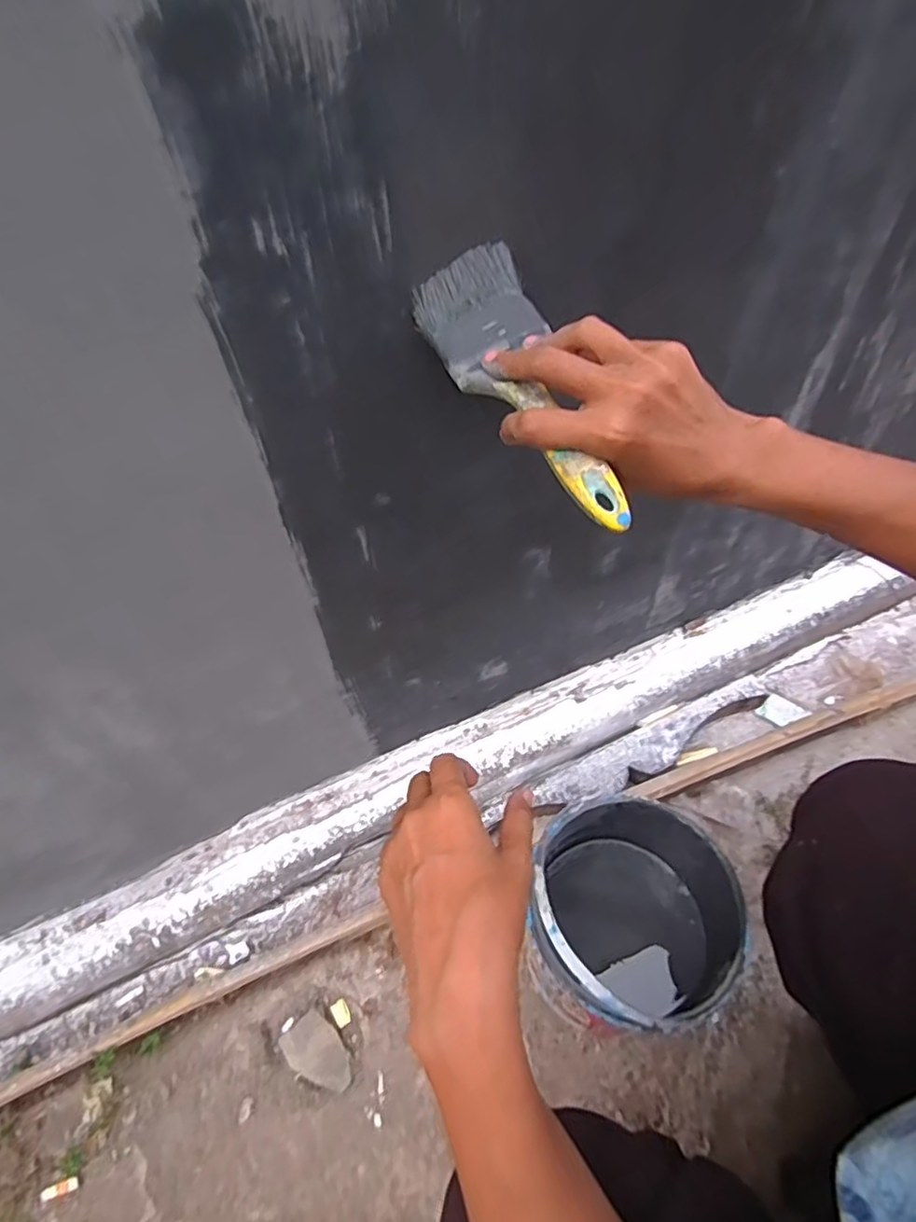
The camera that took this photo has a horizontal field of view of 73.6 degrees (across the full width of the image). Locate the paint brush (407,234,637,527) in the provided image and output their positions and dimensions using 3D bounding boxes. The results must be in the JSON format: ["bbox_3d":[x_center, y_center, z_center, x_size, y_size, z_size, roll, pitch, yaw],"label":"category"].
[{"bbox_3d":[0.033,-0.124,0.344,0.064,0.014,0.198,-23,70,6],"label":"paint brush"}]

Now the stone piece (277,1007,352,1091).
[{"bbox_3d":[-0.141,0.446,0.616,0.048,0.009,0.074,-38,58,-24],"label":"stone piece"}]

